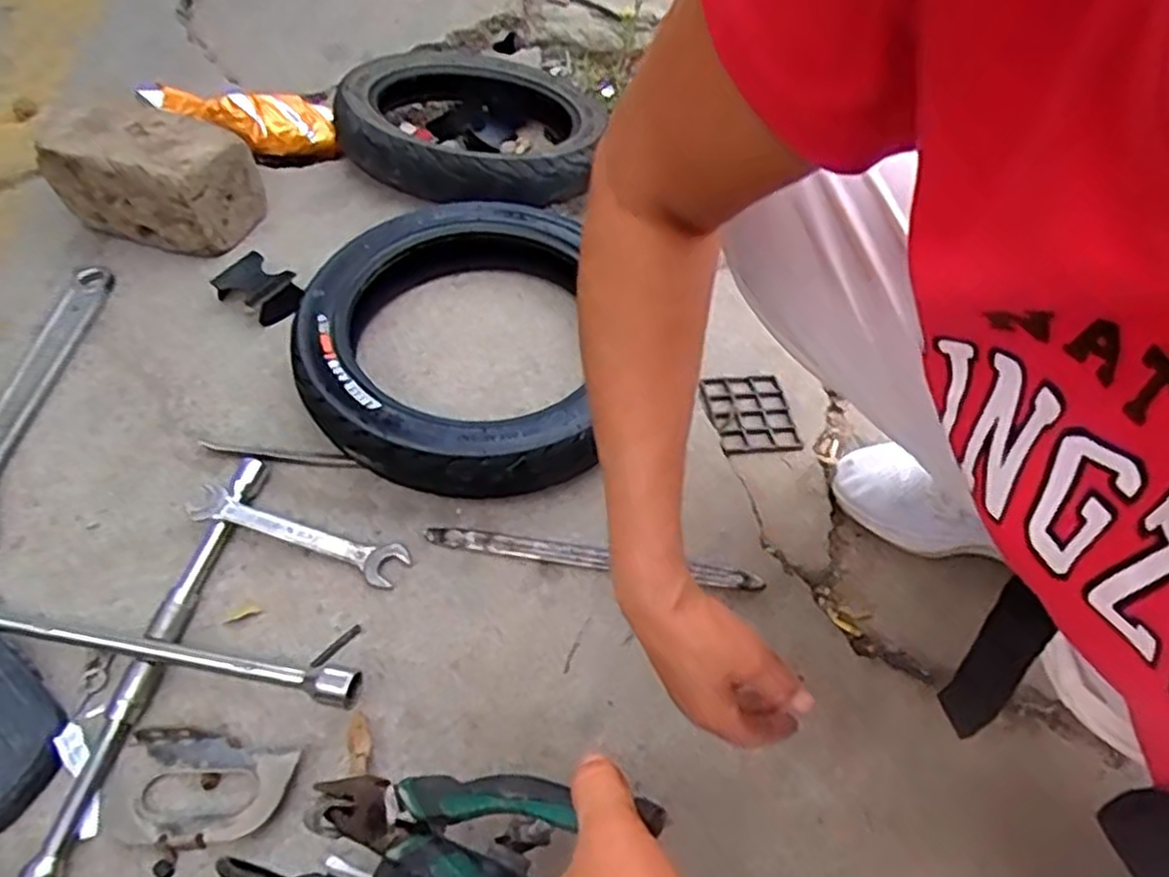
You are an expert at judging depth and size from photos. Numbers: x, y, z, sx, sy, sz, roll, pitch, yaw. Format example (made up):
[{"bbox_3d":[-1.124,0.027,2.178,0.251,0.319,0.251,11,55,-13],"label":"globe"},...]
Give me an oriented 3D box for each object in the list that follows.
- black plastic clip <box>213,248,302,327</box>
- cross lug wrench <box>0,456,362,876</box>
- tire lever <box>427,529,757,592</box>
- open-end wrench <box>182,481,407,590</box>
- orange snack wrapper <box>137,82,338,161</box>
[{"bbox_3d":[-0.332,-0.152,0.785,0.084,0.025,0.060,31,63,21],"label":"black plastic clip"},{"bbox_3d":[-0.326,0.164,0.581,0.246,0.033,0.243,-29,61,-19],"label":"cross lug wrench"},{"bbox_3d":[0.007,0.103,0.656,0.288,0.009,0.020,7,56,3],"label":"tire lever"},{"bbox_3d":[-0.240,0.082,0.644,0.183,0.010,0.039,18,64,-3],"label":"open-end wrench"},{"bbox_3d":[-0.403,-0.384,0.919,0.215,0.050,0.082,-3,50,-41],"label":"orange snack wrapper"}]

